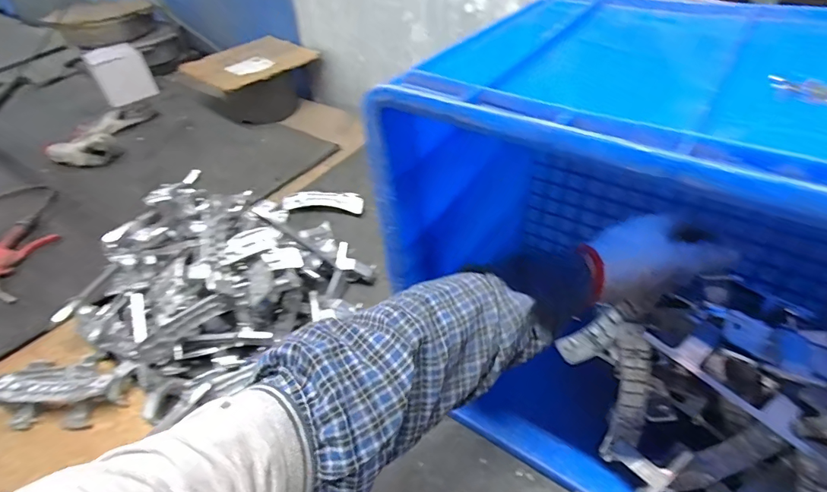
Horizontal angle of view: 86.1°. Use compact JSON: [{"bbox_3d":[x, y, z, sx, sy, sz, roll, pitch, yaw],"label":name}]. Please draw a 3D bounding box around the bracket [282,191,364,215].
[{"bbox_3d":[-0.176,-0.084,0.853,0.157,0.033,0.031,-1,44,7],"label":"bracket"}]

